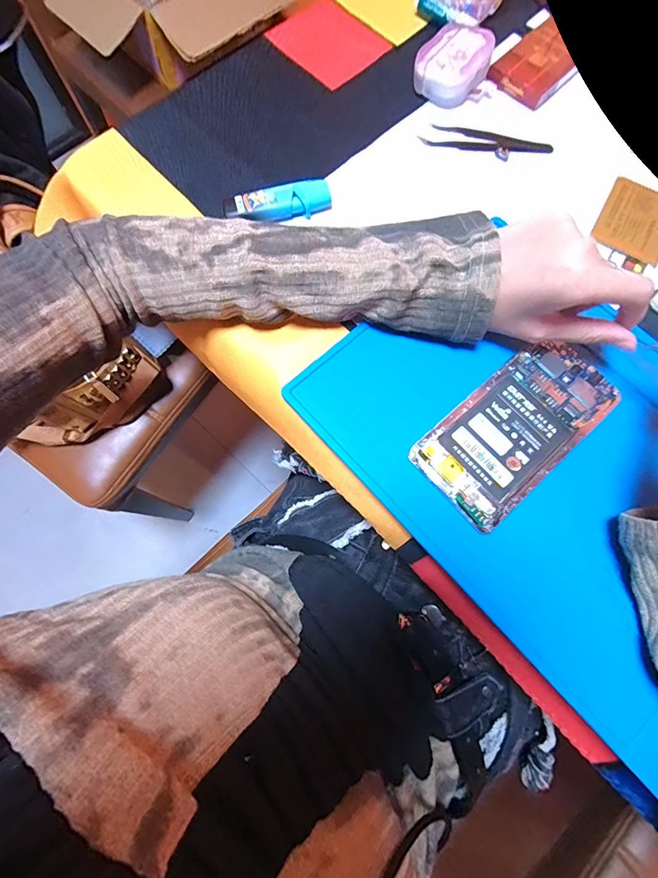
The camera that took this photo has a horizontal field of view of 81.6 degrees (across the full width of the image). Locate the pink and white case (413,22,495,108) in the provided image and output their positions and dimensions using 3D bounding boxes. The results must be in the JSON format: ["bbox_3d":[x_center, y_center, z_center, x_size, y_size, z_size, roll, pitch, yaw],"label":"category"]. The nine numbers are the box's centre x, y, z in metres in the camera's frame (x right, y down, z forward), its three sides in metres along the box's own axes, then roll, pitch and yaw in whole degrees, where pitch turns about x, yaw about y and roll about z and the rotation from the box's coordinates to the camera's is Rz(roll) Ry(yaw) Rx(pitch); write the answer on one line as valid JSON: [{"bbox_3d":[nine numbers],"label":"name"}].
[{"bbox_3d":[0.109,-0.328,0.334,0.051,0.029,0.057,34,77,8],"label":"pink and white case"}]

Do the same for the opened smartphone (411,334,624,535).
[{"bbox_3d":[0.125,-0.009,0.253,0.137,0.005,0.069,-40,78,-11],"label":"opened smartphone"}]

